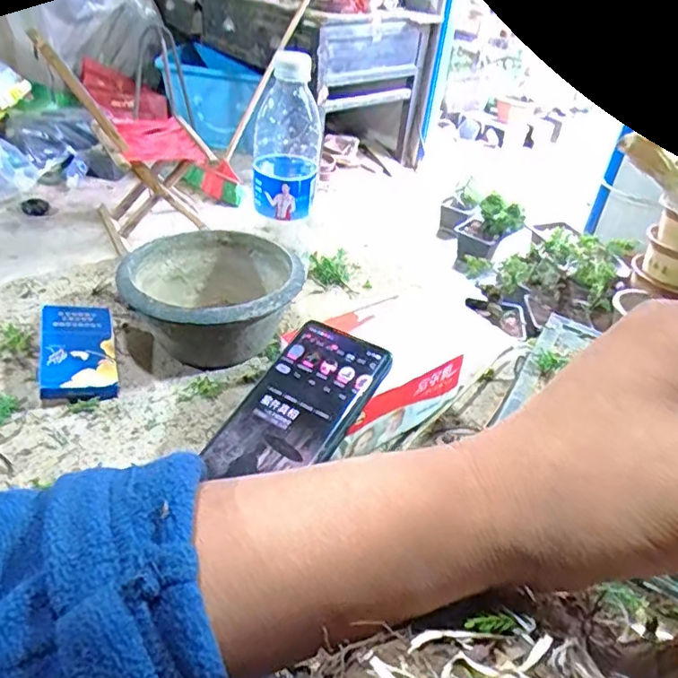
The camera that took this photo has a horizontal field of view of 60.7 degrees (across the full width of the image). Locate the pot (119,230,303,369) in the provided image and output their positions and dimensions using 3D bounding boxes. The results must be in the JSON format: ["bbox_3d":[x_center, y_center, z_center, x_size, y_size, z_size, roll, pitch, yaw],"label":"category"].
[{"bbox_3d":[-0.112,-0.035,0.513,0.142,0.073,0.140,4,38,-3],"label":"pot"}]

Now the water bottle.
[{"bbox_3d":[-0.048,-0.184,0.534,0.061,0.137,0.049,0,38,-8],"label":"water bottle"}]

